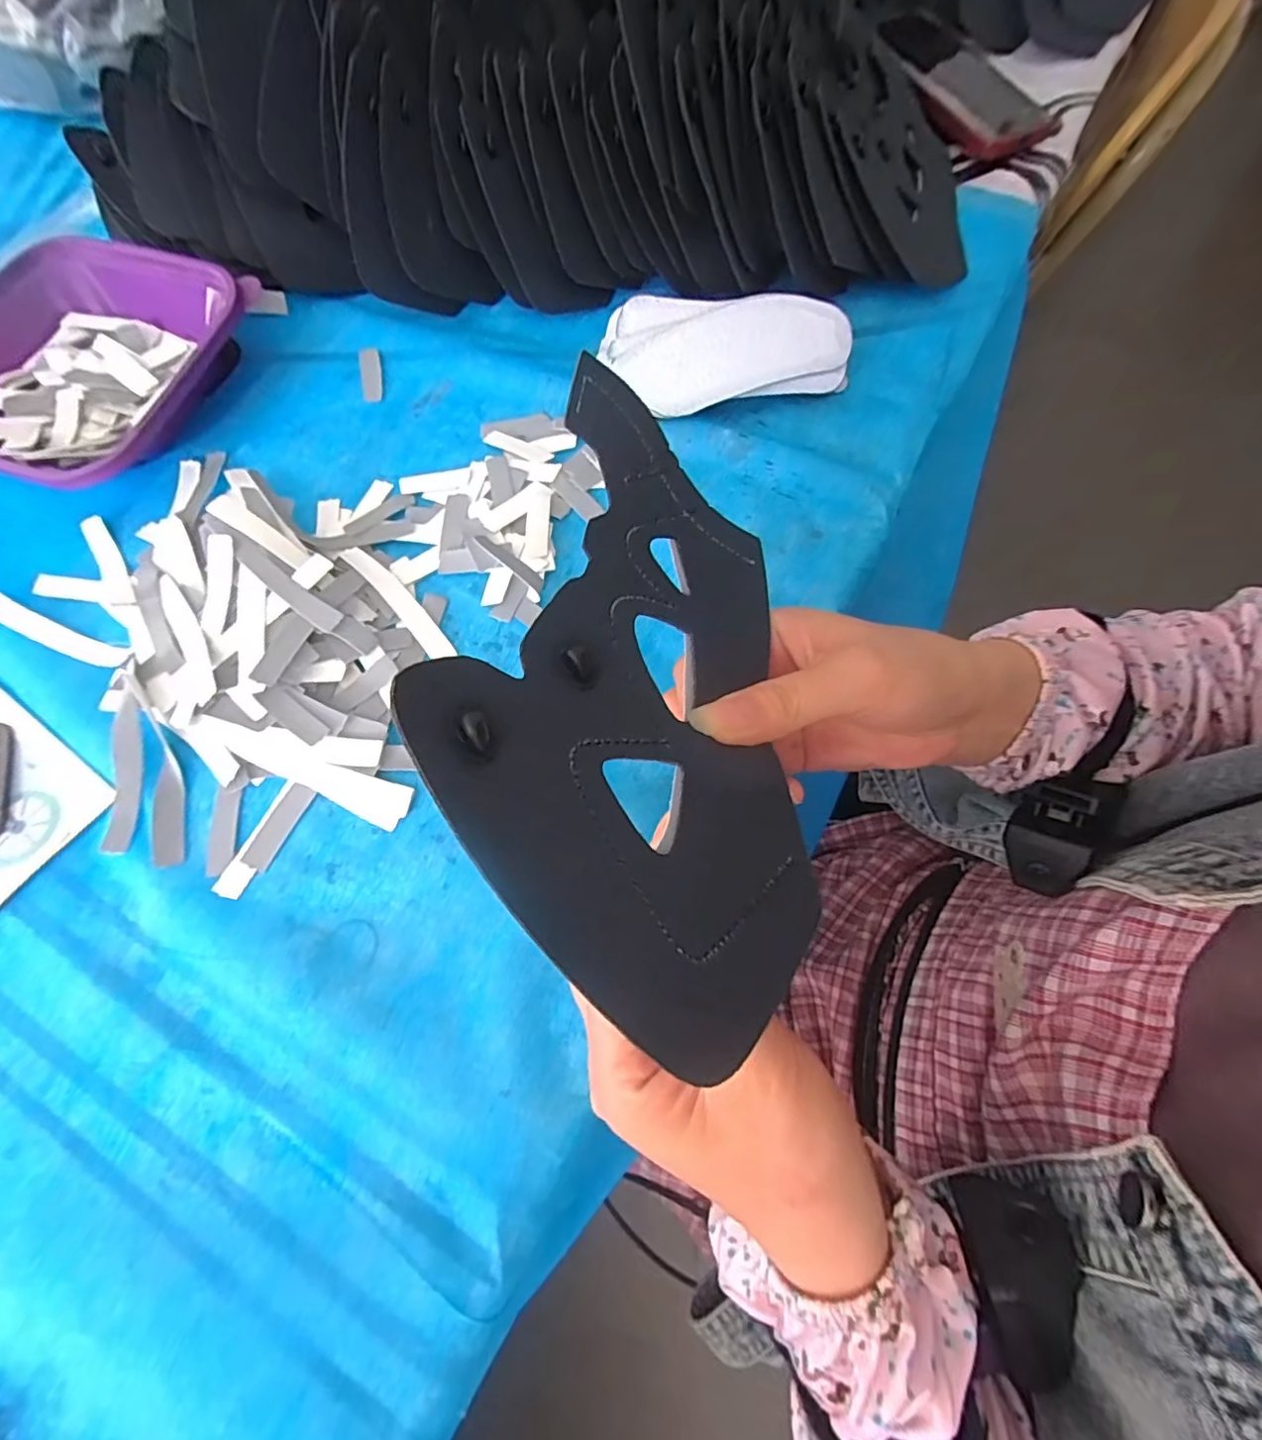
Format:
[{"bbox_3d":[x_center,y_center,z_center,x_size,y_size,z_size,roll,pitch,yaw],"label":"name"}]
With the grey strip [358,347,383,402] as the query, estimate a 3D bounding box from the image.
[{"bbox_3d":[-0.181,-0.241,0.397,0.015,0.004,0.049,-11,69,-2],"label":"grey strip"}]

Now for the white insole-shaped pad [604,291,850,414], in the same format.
[{"bbox_3d":[0.059,-0.230,0.357,0.149,0.018,0.074,2,89,7],"label":"white insole-shaped pad"}]

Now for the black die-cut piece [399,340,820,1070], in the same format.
[{"bbox_3d":[0.009,-0.015,0.181,0.123,0.015,0.198,26,57,-15],"label":"black die-cut piece"}]

